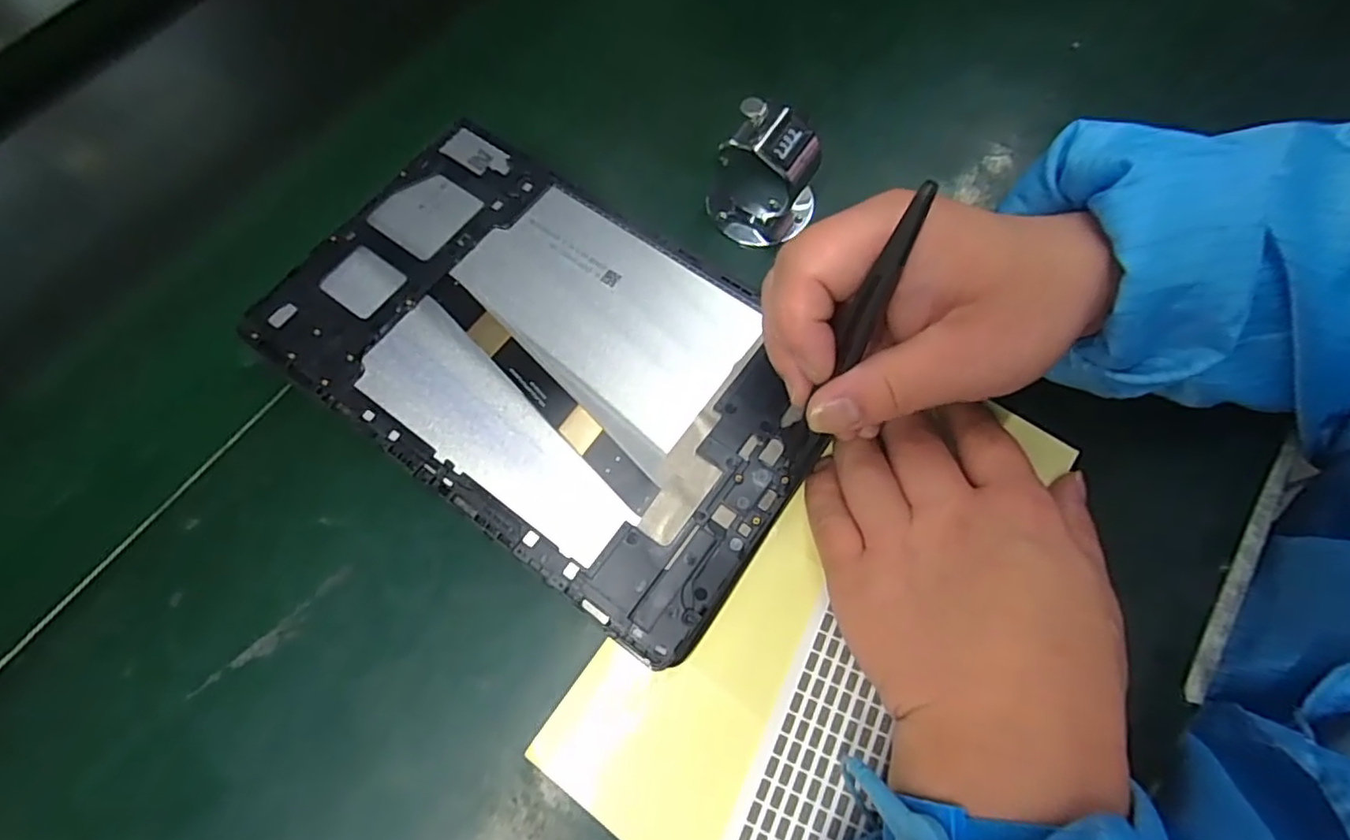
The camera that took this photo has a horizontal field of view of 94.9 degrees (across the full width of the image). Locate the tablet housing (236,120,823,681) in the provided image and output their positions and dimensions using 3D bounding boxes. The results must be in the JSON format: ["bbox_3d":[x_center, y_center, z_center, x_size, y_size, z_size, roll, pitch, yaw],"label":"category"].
[{"bbox_3d":[-0.055,-0.030,0.268,0.237,0.006,0.149,35,73,12],"label":"tablet housing"}]

